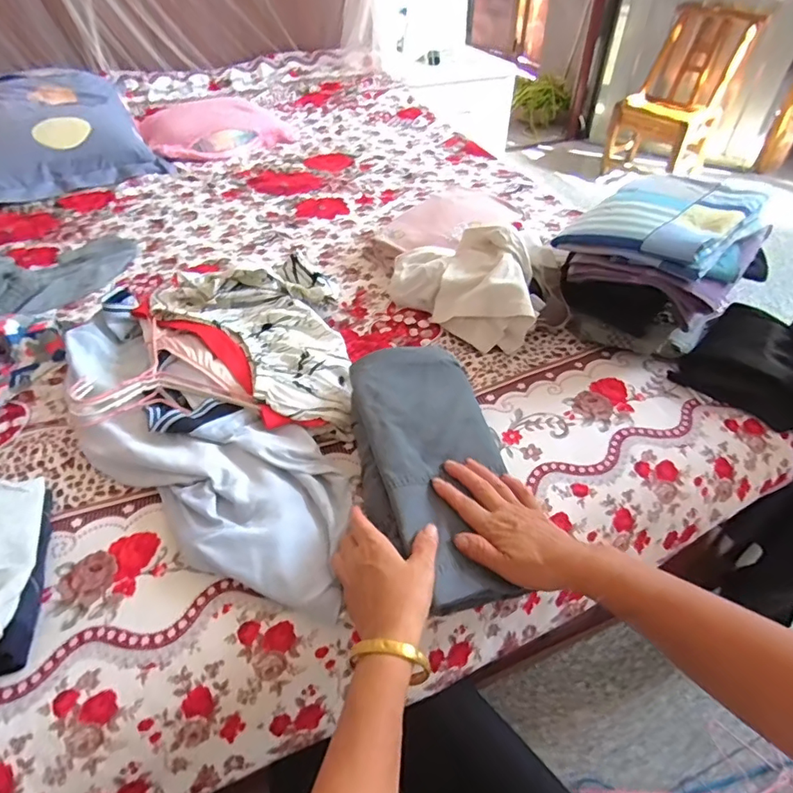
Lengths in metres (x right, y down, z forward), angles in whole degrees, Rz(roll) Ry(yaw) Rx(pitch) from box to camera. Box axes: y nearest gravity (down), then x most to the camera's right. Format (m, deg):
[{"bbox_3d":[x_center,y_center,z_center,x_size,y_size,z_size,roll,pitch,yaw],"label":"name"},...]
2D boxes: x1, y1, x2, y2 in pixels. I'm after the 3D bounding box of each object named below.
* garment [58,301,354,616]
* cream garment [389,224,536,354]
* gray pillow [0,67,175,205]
[{"bbox_3d":[-0.236,0.042,0.565,0.516,0.035,0.163,33,54,29],"label":"garment"},{"bbox_3d":[0.108,-0.178,0.768,0.262,0.109,0.148,27,52,24],"label":"cream garment"},{"bbox_3d":[-0.840,-0.650,1.192,0.412,0.124,0.527,-22,50,-20],"label":"gray pillow"}]

